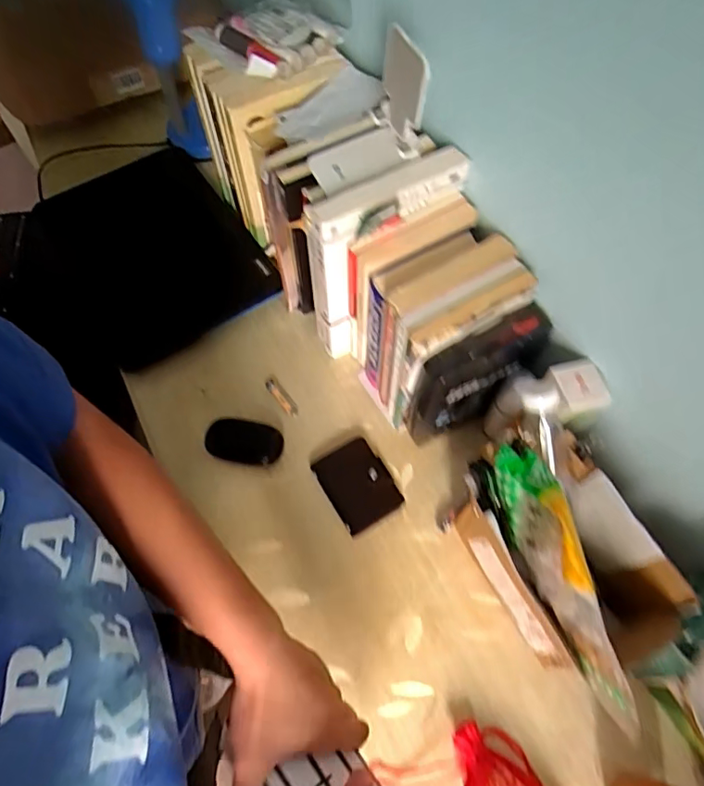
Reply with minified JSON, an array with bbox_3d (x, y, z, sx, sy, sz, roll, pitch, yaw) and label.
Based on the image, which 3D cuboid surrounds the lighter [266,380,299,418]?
[{"bbox_3d":[-0.091,0.007,0.699,0.016,0.012,0.058,-39,70,-19],"label":"lighter"}]

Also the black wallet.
[{"bbox_3d":[0.007,0.109,0.641,0.075,0.008,0.100,-28,67,-13],"label":"black wallet"}]

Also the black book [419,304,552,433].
[{"bbox_3d":[0.141,-0.007,0.609,0.142,0.183,0.043,-32,68,-15],"label":"black book"}]

